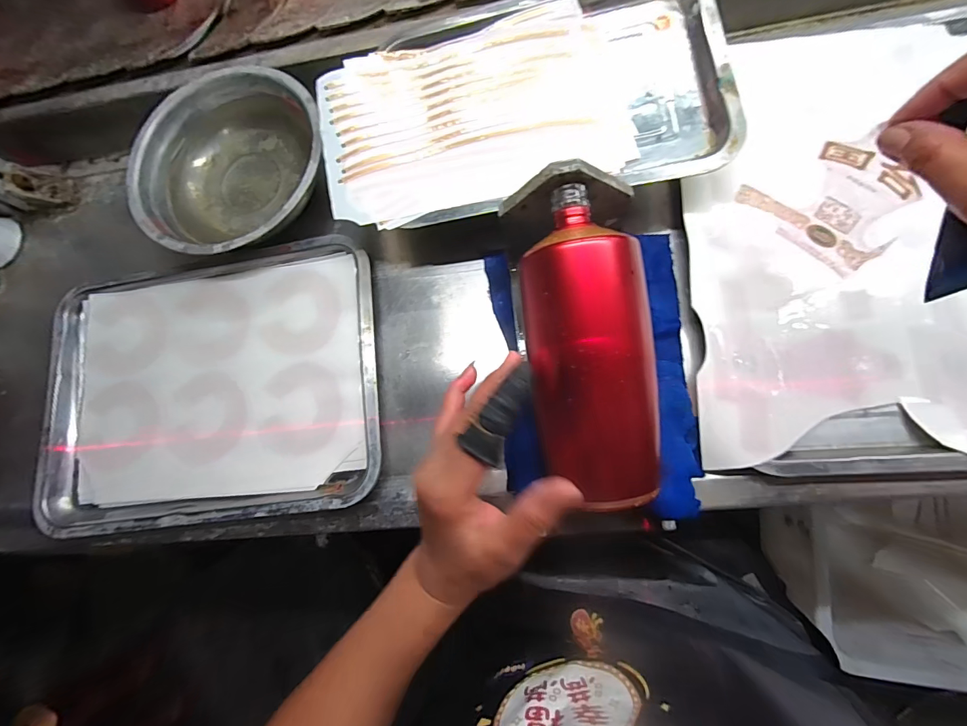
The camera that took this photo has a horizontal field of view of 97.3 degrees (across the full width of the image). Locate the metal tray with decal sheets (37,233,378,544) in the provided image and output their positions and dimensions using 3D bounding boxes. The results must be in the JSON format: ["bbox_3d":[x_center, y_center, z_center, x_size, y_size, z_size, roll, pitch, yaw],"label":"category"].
[{"bbox_3d":[-0.269,0.020,0.407,0.339,0.032,0.248,-8,83,7],"label":"metal tray with decal sheets"}]

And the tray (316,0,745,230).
[{"bbox_3d":[0.026,-0.231,0.371,0.336,0.035,0.205,-7,83,7],"label":"tray"}]

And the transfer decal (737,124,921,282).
[{"bbox_3d":[0.232,-0.105,0.284,0.013,0.111,0.095,-45,81,1],"label":"transfer decal"}]

